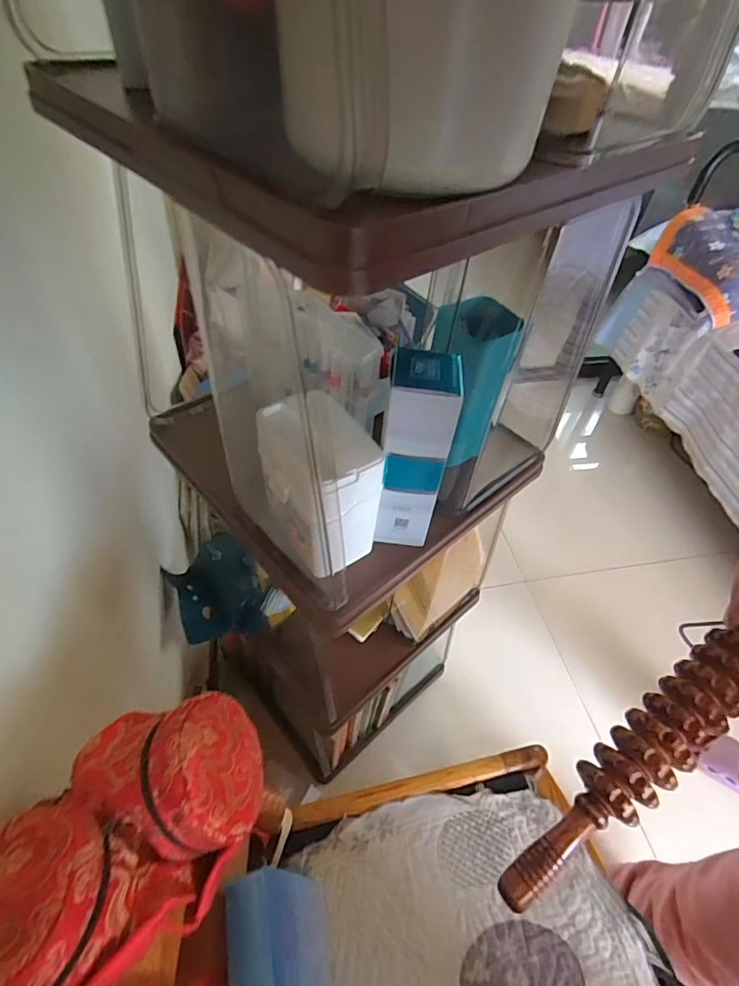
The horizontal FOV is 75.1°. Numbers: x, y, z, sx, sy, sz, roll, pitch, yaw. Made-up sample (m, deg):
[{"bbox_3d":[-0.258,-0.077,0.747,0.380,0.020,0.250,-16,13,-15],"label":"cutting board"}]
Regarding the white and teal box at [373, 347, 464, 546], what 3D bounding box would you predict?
[{"bbox_3d":[0.038,-0.032,0.429,0.053,0.189,0.053,6,49,0],"label":"white and teal box"}]

